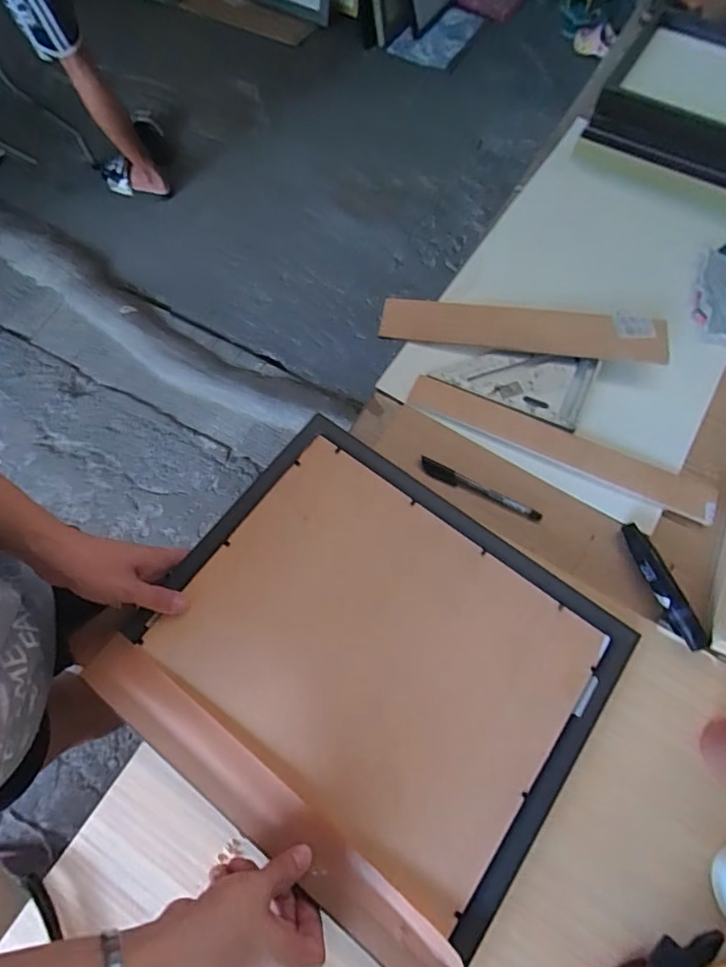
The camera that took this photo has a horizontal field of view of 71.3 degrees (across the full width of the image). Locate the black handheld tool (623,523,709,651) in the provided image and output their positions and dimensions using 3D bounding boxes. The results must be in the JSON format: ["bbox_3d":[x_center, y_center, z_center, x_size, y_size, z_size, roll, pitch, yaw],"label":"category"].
[{"bbox_3d":[0.301,0.101,0.509,0.022,0.021,0.130,-14,68,-8],"label":"black handheld tool"}]

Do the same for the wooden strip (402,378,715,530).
[{"bbox_3d":[0.220,-0.044,0.577,0.348,0.008,0.046,25,68,8],"label":"wooden strip"}]

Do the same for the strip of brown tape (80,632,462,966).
[{"bbox_3d":[-0.087,0.270,0.423,0.386,0.009,0.048,36,72,12],"label":"strip of brown tape"}]

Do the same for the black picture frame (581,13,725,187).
[{"bbox_3d":[0.548,-0.554,0.747,0.344,0.074,0.298,30,71,11],"label":"black picture frame"}]

